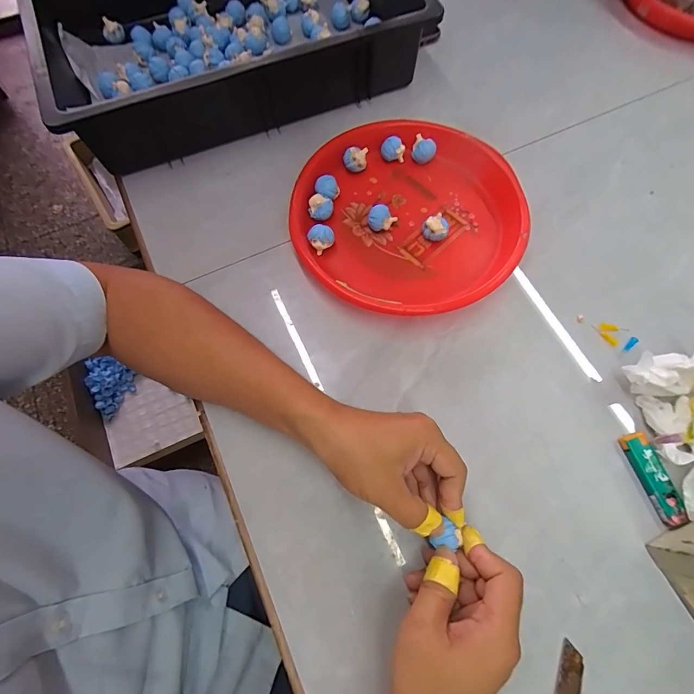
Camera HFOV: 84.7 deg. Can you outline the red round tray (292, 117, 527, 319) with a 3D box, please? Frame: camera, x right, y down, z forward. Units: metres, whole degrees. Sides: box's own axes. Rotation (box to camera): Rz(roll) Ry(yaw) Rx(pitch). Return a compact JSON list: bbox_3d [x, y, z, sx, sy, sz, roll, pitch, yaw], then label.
[{"bbox_3d":[0.065,-0.148,0.432,0.243,0.036,0.246,-1,70,2],"label":"red round tray"}]

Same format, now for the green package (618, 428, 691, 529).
[{"bbox_3d":[0.277,0.119,0.345,0.021,0.011,0.080,-14,70,-3],"label":"green package"}]

